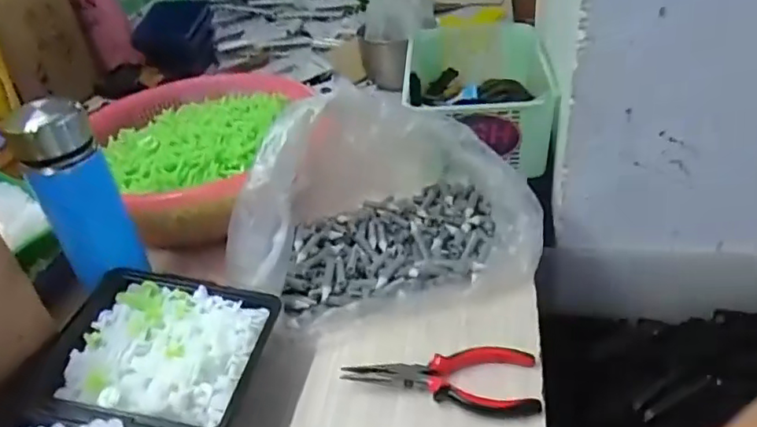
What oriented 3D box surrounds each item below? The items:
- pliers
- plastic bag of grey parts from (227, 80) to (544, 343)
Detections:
[{"bbox_3d":[0.052,0.137,0.486,0.156,0.022,0.064,0,35,10],"label":"pliers"},{"bbox_3d":[0.002,-0.022,0.577,0.295,0.150,0.200,-15,35,-12],"label":"plastic bag of grey parts"}]

